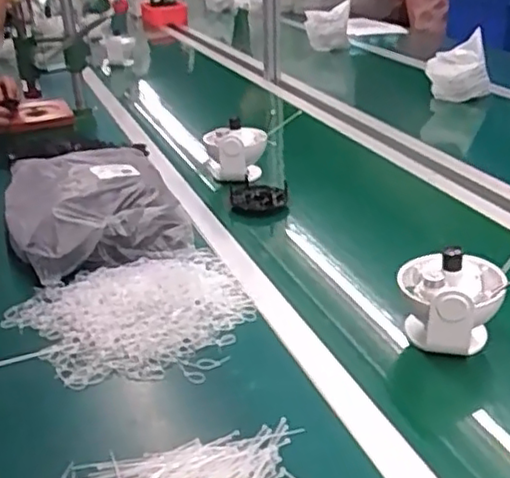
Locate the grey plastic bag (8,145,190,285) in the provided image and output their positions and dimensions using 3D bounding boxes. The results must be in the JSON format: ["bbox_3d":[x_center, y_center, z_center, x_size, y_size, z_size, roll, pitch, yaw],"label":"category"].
[{"bbox_3d":[-0.270,-0.058,1.083,0.251,0.079,0.339,-13,29,-20],"label":"grey plastic bag"}]

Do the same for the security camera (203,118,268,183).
[{"bbox_3d":[-0.034,-0.167,1.280,0.118,0.103,0.095,-3,26,-1],"label":"security camera"}]

